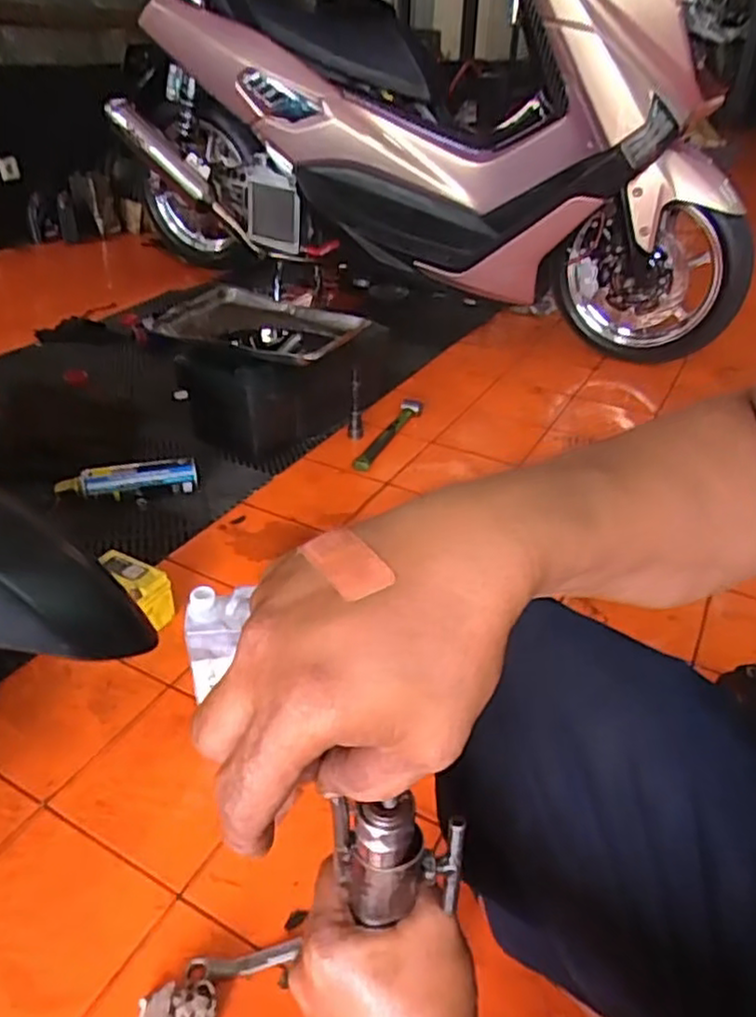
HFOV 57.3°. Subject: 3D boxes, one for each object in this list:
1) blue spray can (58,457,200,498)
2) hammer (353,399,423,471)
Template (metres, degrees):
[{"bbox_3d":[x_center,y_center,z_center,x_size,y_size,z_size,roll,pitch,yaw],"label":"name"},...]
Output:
[{"bbox_3d":[-0.455,-0.046,1.265,0.246,0.060,0.053,-8,34,-15],"label":"blue spray can"},{"bbox_3d":[0.023,-0.167,1.505,0.048,0.024,0.334,14,35,18],"label":"hammer"}]

